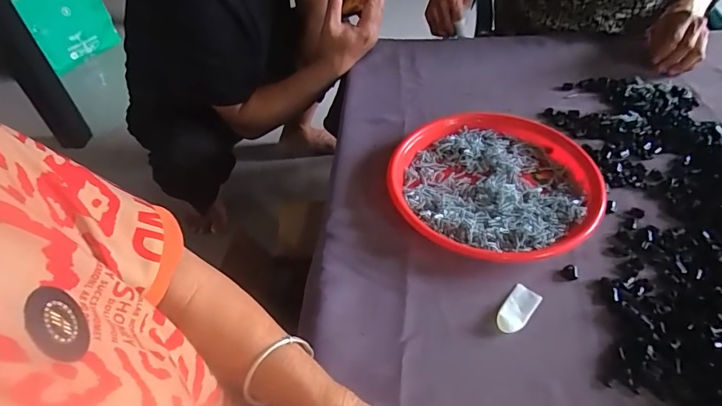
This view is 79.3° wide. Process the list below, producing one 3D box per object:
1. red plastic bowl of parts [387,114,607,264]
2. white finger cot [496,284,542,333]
[{"bbox_3d":[0.160,-0.028,0.522,0.228,0.037,0.235,-3,47,4],"label":"red plastic bowl of parts"},{"bbox_3d":[0.152,0.102,0.422,0.026,0.009,0.055,28,56,29],"label":"white finger cot"}]

